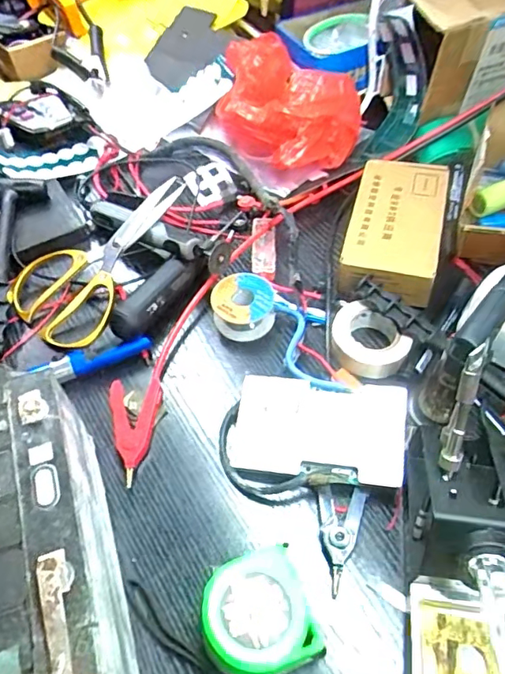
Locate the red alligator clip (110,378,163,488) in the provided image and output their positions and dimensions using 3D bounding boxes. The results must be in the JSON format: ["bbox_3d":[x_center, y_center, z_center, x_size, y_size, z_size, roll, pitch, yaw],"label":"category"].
[{"bbox_3d":[-0.091,0.072,0.408,0.039,0.015,0.083,-2,54,-1],"label":"red alligator clip"}]

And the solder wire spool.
[{"bbox_3d":[-0.007,-0.025,0.467,0.050,0.035,0.048,0,54,0],"label":"solder wire spool"}]

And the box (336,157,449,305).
[{"bbox_3d":[0.133,-0.103,0.496,0.079,0.036,0.159,13,55,10],"label":"box"}]

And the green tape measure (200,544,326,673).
[{"bbox_3d":[0.001,0.168,0.315,0.062,0.041,0.063,-18,56,-12],"label":"green tape measure"}]

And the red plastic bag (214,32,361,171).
[{"bbox_3d":[0.027,-0.253,0.572,0.116,0.089,0.175,-38,62,-24],"label":"red plastic bag"}]

